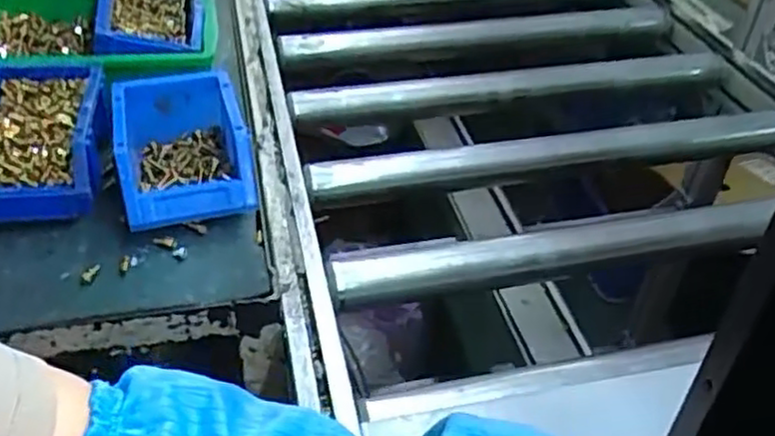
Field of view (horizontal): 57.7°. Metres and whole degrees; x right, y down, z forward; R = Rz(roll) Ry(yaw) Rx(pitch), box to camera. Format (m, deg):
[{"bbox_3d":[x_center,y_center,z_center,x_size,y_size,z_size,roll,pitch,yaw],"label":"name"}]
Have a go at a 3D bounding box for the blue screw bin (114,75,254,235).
[{"bbox_3d":[-0.185,-0.065,0.636,0.105,0.064,0.154,-11,42,-15],"label":"blue screw bin"}]

